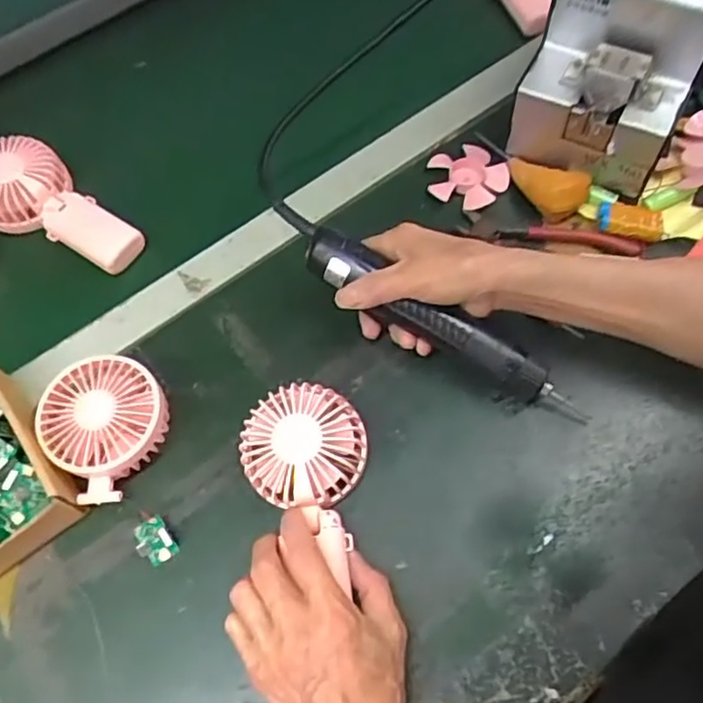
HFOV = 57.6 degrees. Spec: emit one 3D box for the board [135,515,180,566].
[{"bbox_3d":[-0.138,0.134,0.449,0.024,0.011,0.029,-41,69,-17],"label":"board"}]

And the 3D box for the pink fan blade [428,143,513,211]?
[{"bbox_3d":[0.105,-0.159,0.579,0.068,0.015,0.060,35,69,18],"label":"pink fan blade"}]

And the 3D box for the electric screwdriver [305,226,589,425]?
[{"bbox_3d":[0.070,-0.019,0.479,0.235,0.034,0.032,33,68,2],"label":"electric screwdriver"}]

